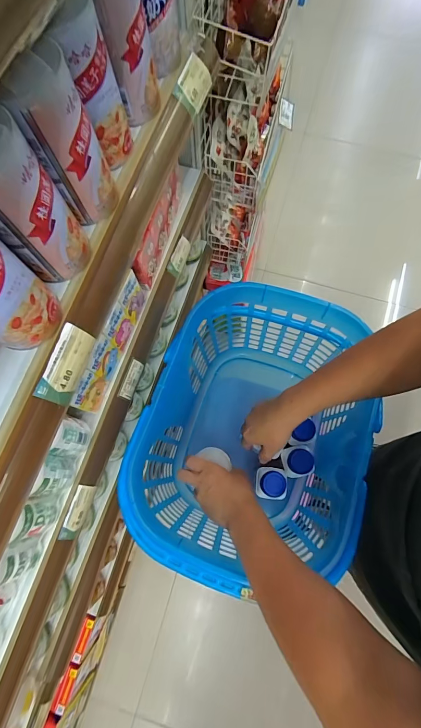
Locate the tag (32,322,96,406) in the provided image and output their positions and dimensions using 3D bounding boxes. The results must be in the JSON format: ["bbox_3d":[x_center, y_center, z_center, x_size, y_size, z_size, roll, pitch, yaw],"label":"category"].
[{"bbox_3d":[-0.131,0.001,0.308,0.006,0.037,0.070,10,73,31],"label":"tag"}]

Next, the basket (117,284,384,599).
[{"bbox_3d":[0.065,0.117,0.587,0.307,0.289,0.399,20,75,6],"label":"basket"}]

